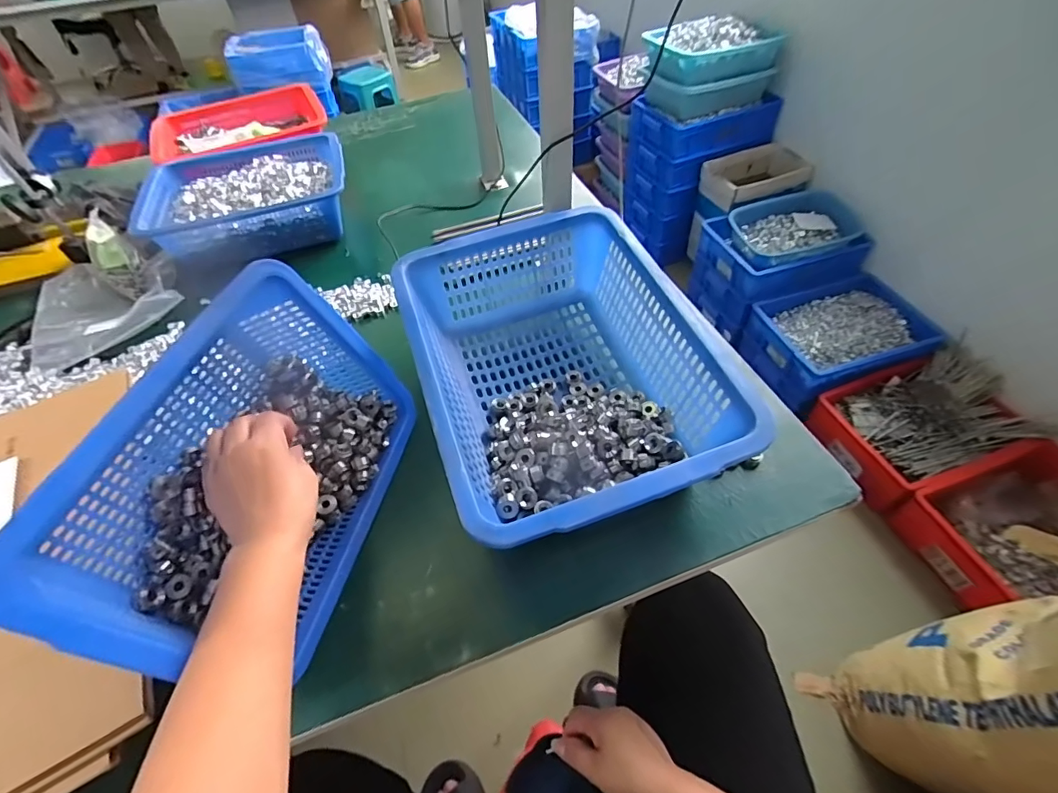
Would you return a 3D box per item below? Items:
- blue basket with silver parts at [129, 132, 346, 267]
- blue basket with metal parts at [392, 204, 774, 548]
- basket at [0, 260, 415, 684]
[{"bbox_3d":[-0.455,-0.328,0.800,0.308,0.089,0.219,-16,52,-9],"label":"blue basket with silver parts"},{"bbox_3d":[0.027,-0.022,0.497,0.262,0.125,0.349,-20,53,-11],"label":"blue basket with metal parts"},{"bbox_3d":[-0.238,0.066,0.422,0.111,0.229,0.309,-14,44,34],"label":"basket"}]

